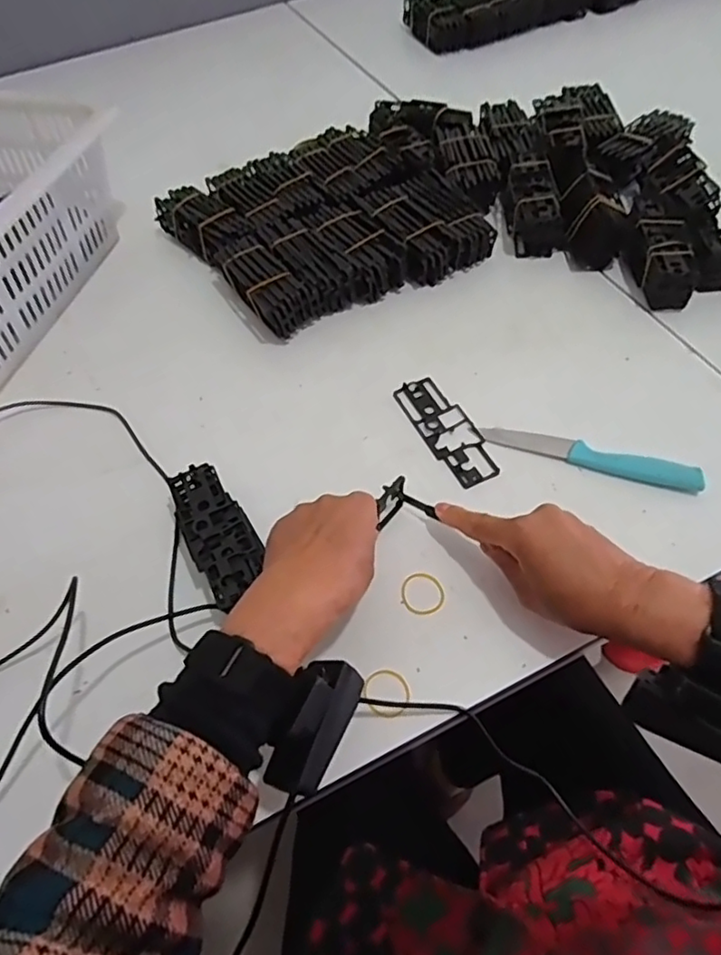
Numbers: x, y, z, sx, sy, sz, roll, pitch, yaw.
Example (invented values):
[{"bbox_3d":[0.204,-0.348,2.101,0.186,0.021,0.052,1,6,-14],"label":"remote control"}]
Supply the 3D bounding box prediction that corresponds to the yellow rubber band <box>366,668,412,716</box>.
[{"bbox_3d":[0.018,0.143,0.403,0.029,0.006,0.032,-18,56,-9],"label":"yellow rubber band"}]

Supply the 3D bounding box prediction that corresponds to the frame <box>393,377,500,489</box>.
[{"bbox_3d":[0.075,-0.042,0.523,0.044,0.007,0.119,-24,57,-12],"label":"frame"}]

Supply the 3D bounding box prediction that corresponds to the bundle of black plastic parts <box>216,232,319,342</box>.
[{"bbox_3d":[-0.101,-0.194,0.620,0.055,0.047,0.133,-33,59,-18],"label":"bundle of black plastic parts"}]

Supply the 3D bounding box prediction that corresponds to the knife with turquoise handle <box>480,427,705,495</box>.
[{"bbox_3d":[0.185,-0.017,0.494,0.172,0.014,0.026,17,58,15],"label":"knife with turquoise handle"}]

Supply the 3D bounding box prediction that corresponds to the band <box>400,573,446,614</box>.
[{"bbox_3d":[0.045,0.084,0.441,0.031,0.004,0.031,-2,55,3],"label":"band"}]

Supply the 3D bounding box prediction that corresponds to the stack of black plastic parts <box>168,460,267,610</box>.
[{"bbox_3d":[-0.106,0.046,0.460,0.047,0.032,0.120,-28,58,-15],"label":"stack of black plastic parts"}]

